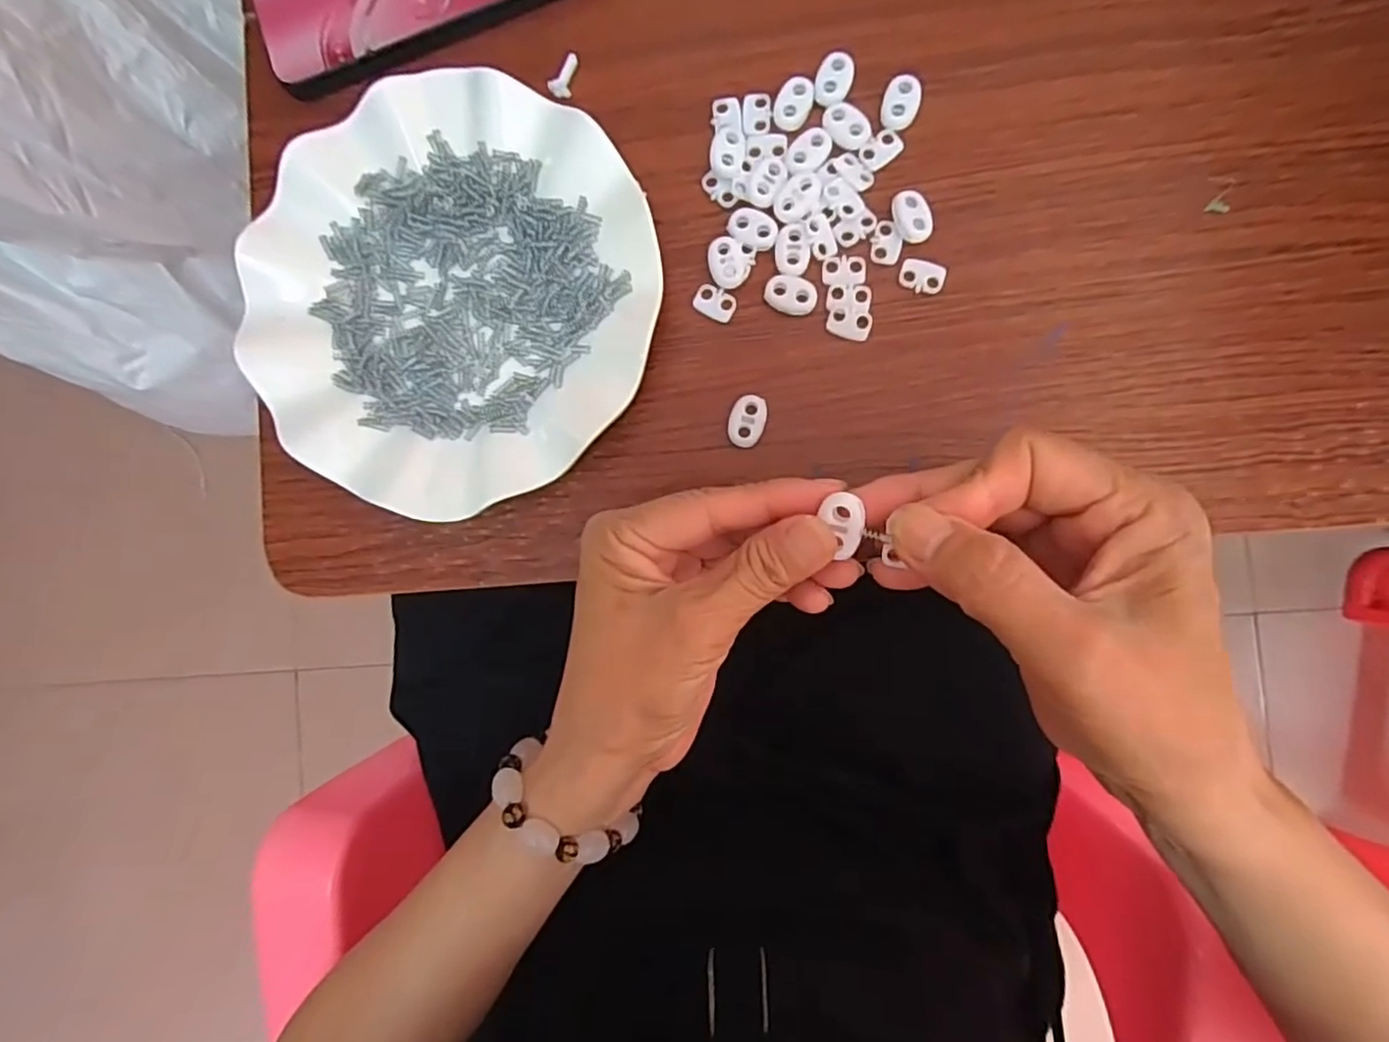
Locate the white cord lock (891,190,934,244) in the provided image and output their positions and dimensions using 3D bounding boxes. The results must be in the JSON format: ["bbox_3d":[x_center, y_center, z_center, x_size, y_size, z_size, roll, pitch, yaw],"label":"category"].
[{"bbox_3d":[0.094,-0.130,0.275,0.014,0.006,0.023,-21,87,5],"label":"white cord lock"}]

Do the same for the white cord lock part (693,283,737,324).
[{"bbox_3d":[0.009,-0.097,0.286,0.019,0.004,0.013,34,92,6],"label":"white cord lock part"}]

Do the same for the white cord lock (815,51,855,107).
[{"bbox_3d":[0.061,-0.194,0.280,0.015,0.004,0.023,19,91,6],"label":"white cord lock"}]

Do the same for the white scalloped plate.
[{"bbox_3d":[-0.108,-0.098,0.283,0.183,0.024,0.179,0,89,6],"label":"white scalloped plate"}]

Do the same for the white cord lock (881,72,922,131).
[{"bbox_3d":[0.090,-0.182,0.277,0.016,0.006,0.022,21,91,6],"label":"white cord lock"}]

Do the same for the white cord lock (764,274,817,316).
[{"bbox_3d":[0.042,-0.100,0.280,0.022,0.004,0.016,14,90,6],"label":"white cord lock"}]

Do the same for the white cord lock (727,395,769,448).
[{"bbox_3d":[0.023,-0.044,0.281,0.014,0.005,0.022,17,91,6],"label":"white cord lock"}]

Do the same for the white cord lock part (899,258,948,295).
[{"bbox_3d":[0.099,-0.106,0.275,0.019,0.004,0.013,14,90,6],"label":"white cord lock part"}]

